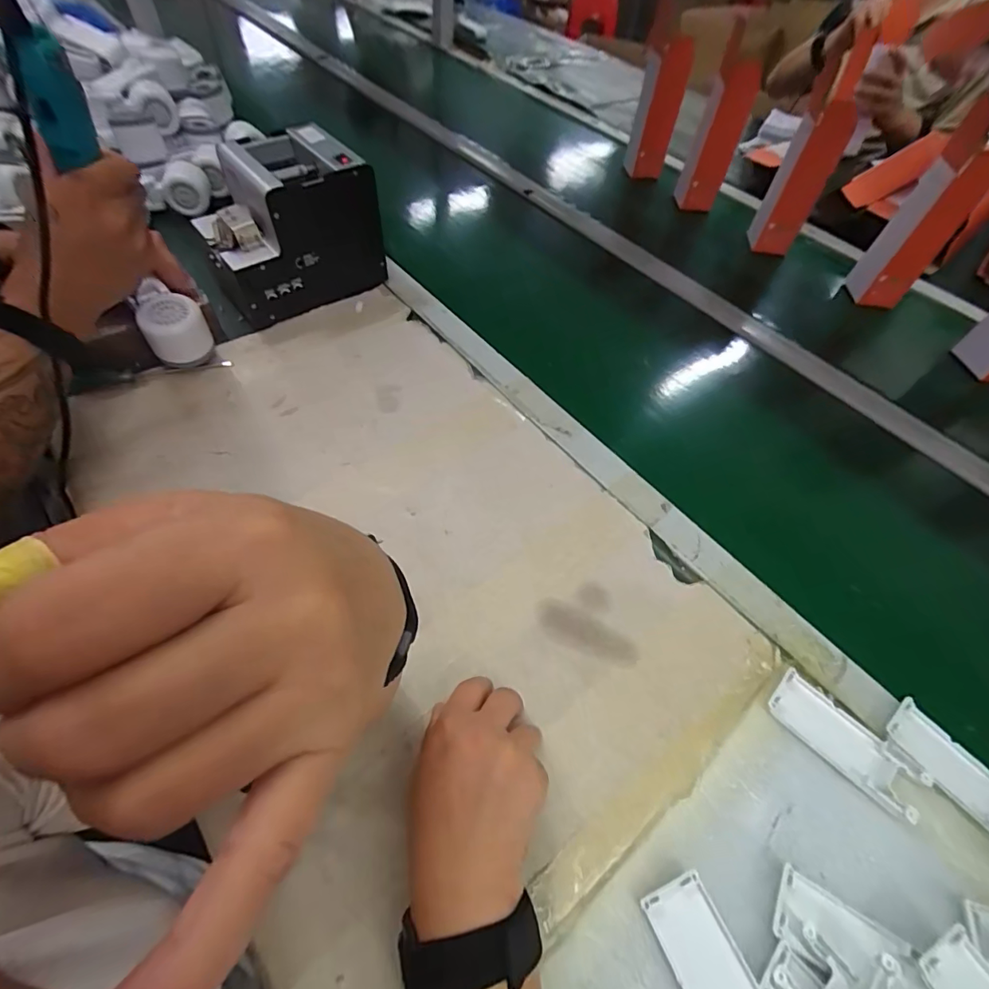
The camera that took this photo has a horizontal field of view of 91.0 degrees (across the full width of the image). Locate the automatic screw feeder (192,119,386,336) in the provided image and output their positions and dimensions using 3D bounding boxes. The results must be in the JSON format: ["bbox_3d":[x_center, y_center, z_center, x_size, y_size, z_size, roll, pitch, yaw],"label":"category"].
[{"bbox_3d":[-0.242,-0.311,0.577,0.183,0.152,0.121,-33,63,-25],"label":"automatic screw feeder"}]

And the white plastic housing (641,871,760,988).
[{"bbox_3d":[0.129,0.282,0.274,0.039,0.019,0.105,-18,58,-17],"label":"white plastic housing"}]

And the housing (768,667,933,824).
[{"bbox_3d":[0.256,0.181,0.358,0.039,0.018,0.105,-37,65,-27],"label":"housing"}]

